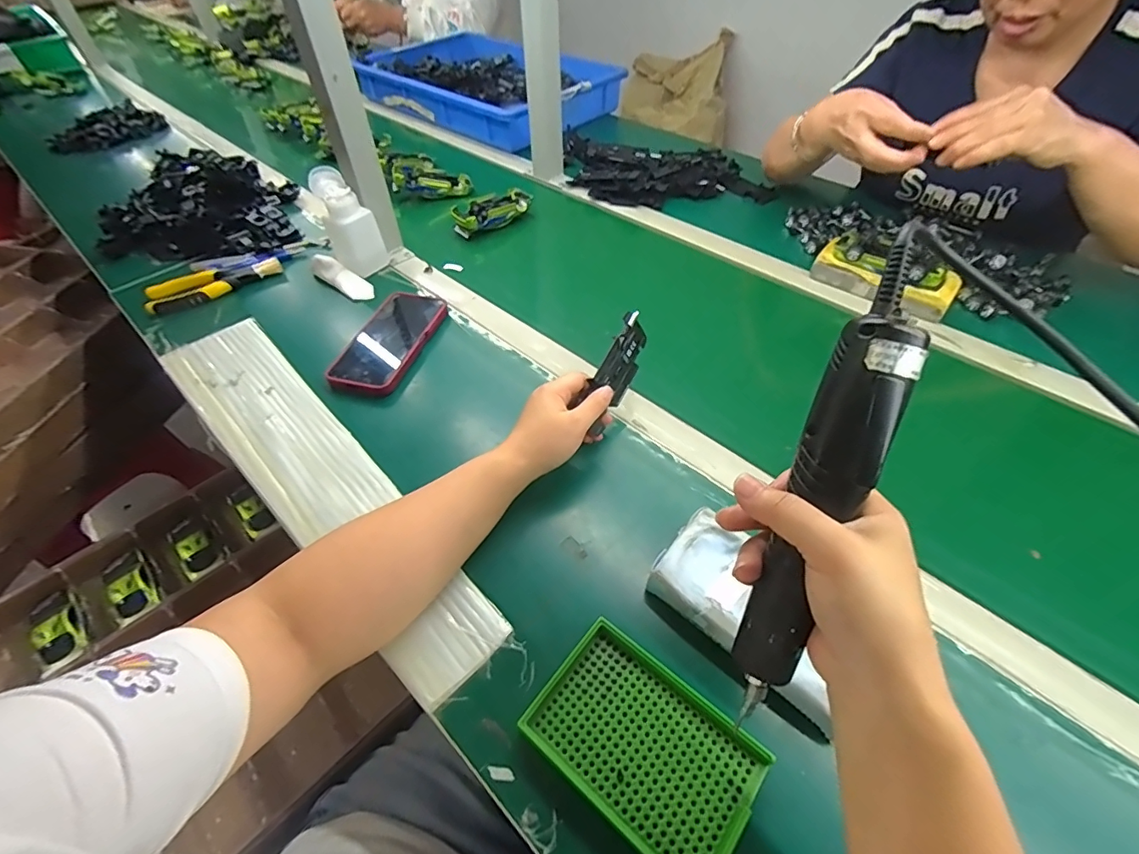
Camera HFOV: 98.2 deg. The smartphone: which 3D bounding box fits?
[{"bbox_3d":[-0.215,-0.107,0.593,0.081,0.020,0.167,16,54,9],"label":"smartphone"}]

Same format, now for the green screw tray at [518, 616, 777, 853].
[{"bbox_3d":[0.048,0.206,0.322,0.136,0.021,0.092,32,59,25],"label":"green screw tray"}]

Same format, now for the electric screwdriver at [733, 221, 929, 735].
[{"bbox_3d":[0.131,0.031,0.251,0.036,0.253,0.036,18,12,16],"label":"electric screwdriver"}]

